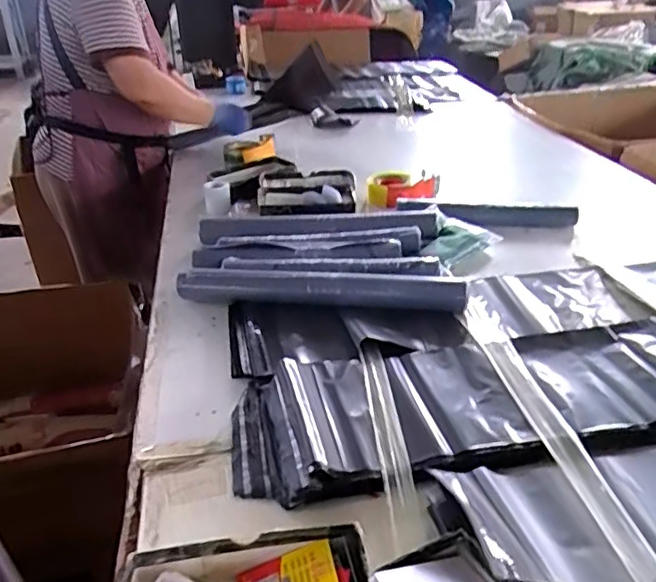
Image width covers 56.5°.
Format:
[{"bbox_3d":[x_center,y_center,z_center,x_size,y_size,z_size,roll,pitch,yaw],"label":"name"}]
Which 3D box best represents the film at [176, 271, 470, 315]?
[{"bbox_3d":[-0.015,0.009,1.024,0.477,0.060,0.062,-2,30,-2],"label":"film"}]

